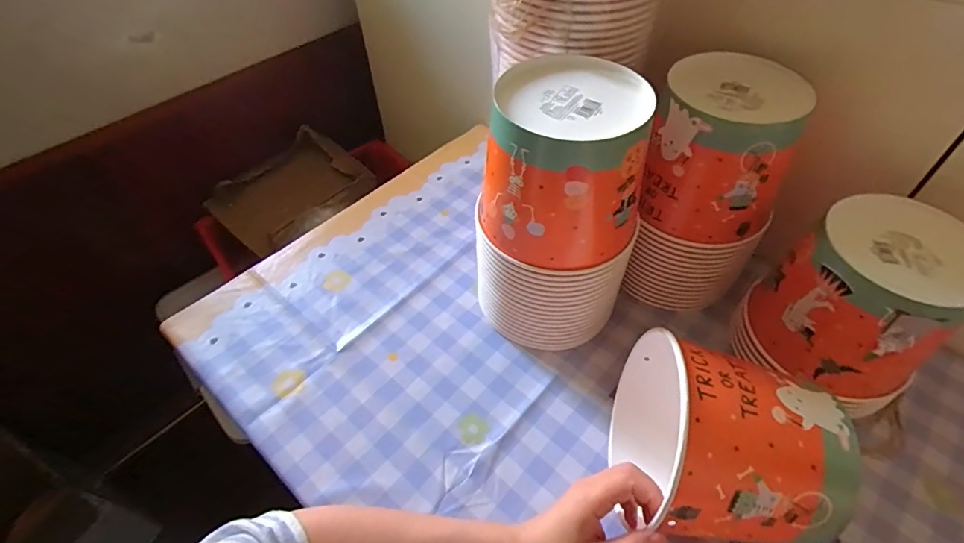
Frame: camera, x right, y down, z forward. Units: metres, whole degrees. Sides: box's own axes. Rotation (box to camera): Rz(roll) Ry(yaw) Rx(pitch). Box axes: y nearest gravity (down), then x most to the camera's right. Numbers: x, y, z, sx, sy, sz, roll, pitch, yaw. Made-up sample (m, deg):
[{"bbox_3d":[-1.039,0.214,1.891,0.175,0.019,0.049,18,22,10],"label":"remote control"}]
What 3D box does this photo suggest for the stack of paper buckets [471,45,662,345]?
[{"bbox_3d":[0.079,-0.050,0.489,0.148,0.268,0.151,12,52,13],"label":"stack of paper buckets"}]

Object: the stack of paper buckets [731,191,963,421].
[{"bbox_3d":[0.366,0.041,0.471,0.147,0.174,0.145,-27,54,-19],"label":"stack of paper buckets"}]

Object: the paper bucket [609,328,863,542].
[{"bbox_3d":[0.198,0.126,0.398,0.136,0.146,0.168,-1,50,1],"label":"paper bucket"}]

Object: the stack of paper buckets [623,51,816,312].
[{"bbox_3d":[0.244,-0.080,0.525,0.137,0.240,0.144,21,53,18],"label":"stack of paper buckets"}]

